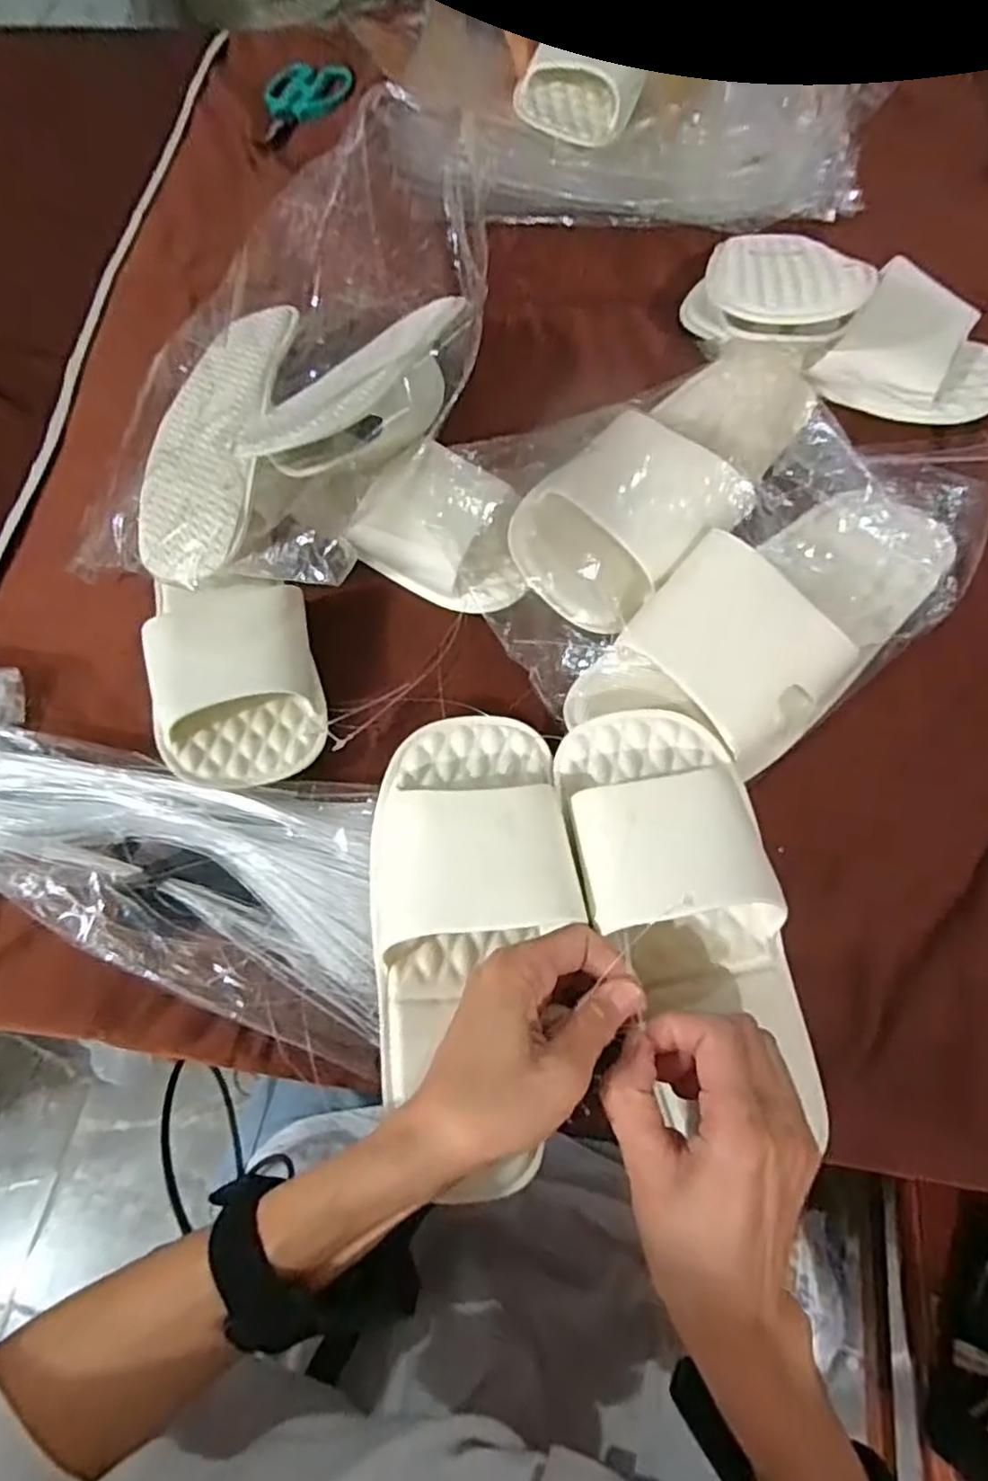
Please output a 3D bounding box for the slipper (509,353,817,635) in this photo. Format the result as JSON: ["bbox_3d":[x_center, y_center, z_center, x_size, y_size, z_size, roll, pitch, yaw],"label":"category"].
[{"bbox_3d":[0.119,-0.176,0.450,0.115,0.060,0.261,41,75,17],"label":"slipper"}]

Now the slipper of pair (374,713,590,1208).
[{"bbox_3d":[-0.009,0.096,0.345,0.100,0.053,0.233,-5,67,0],"label":"slipper of pair"}]

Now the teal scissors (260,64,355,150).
[{"bbox_3d":[-0.192,-0.631,0.673,0.064,0.009,0.132,21,71,11],"label":"teal scissors"}]

